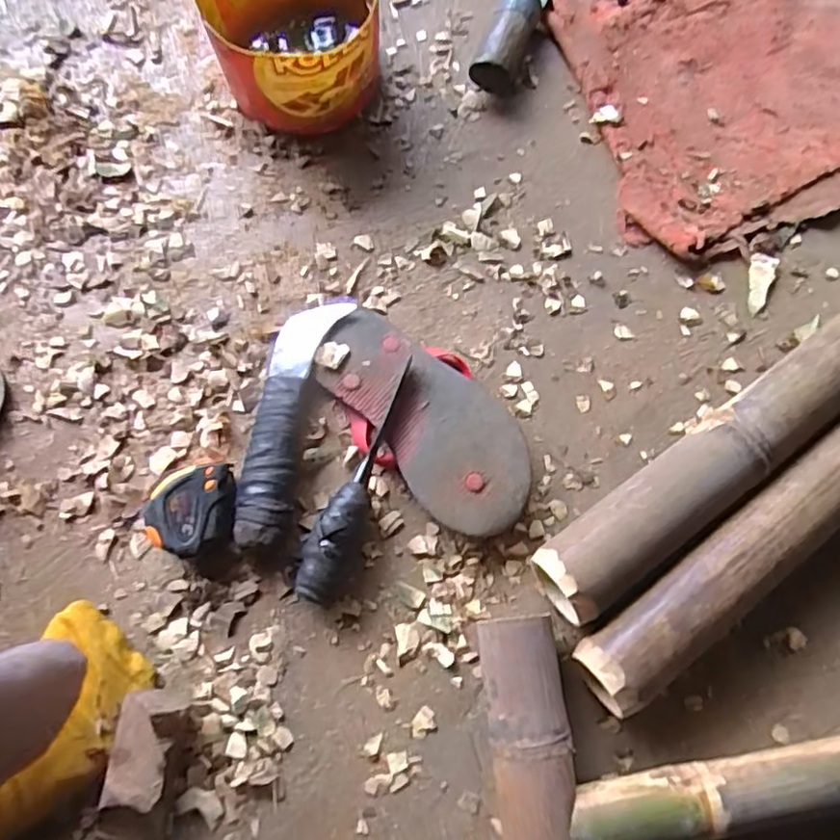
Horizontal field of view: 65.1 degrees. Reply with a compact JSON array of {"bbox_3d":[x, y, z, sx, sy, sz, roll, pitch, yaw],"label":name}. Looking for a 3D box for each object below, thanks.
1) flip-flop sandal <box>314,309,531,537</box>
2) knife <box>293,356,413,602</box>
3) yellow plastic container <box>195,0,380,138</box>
[{"bbox_3d":[0.002,-0.004,0.533,0.209,0.031,0.104,42,79,12],"label":"flip-flop sandal"},{"bbox_3d":[-0.048,0.044,0.519,0.038,0.039,0.204,17,75,6],"label":"knife"},{"bbox_3d":[-0.114,-0.358,0.608,0.147,0.103,0.153,-14,74,-3],"label":"yellow plastic container"}]

